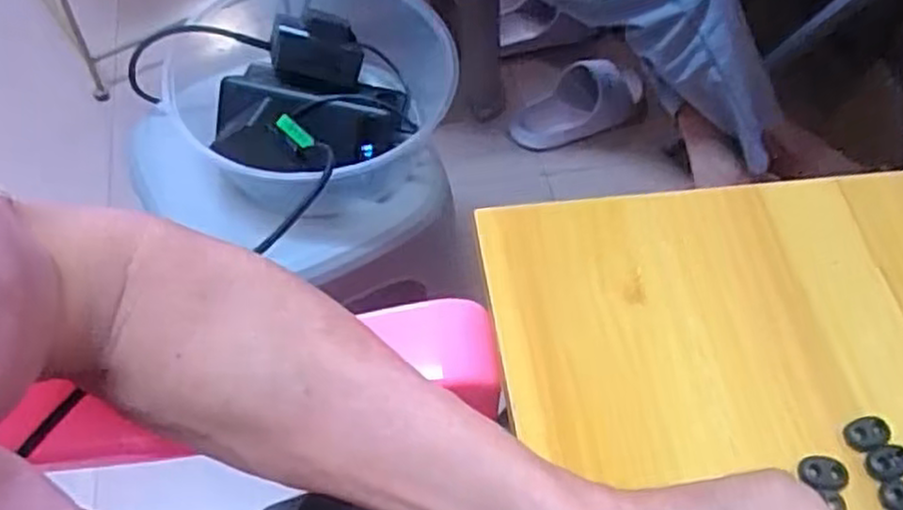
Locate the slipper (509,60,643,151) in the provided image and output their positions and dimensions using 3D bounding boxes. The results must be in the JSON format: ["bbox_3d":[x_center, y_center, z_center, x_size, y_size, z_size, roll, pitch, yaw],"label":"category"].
[{"bbox_3d":[0.184,-0.220,1.102,0.199,0.066,0.112,-26,61,10],"label":"slipper"}]

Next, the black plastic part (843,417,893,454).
[{"bbox_3d":[0.199,0.086,0.356,0.020,0.005,0.015,-18,61,-13],"label":"black plastic part"}]

